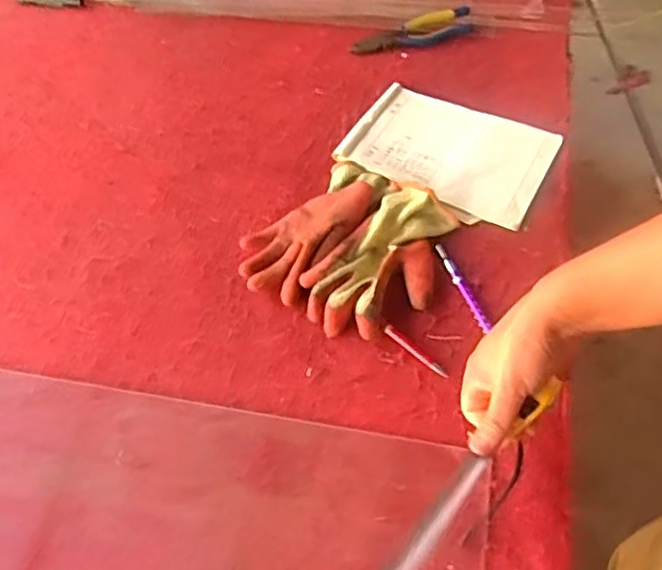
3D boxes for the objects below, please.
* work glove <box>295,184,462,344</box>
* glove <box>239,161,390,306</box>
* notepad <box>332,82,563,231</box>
[{"bbox_3d":[0.064,-0.028,0.778,0.142,0.031,0.223,34,65,24],"label":"work glove"},{"bbox_3d":[-0.023,-0.074,0.812,0.119,0.038,0.225,29,63,22],"label":"glove"},{"bbox_3d":[0.157,-0.183,0.876,0.262,0.019,0.182,24,60,22],"label":"notepad"}]

